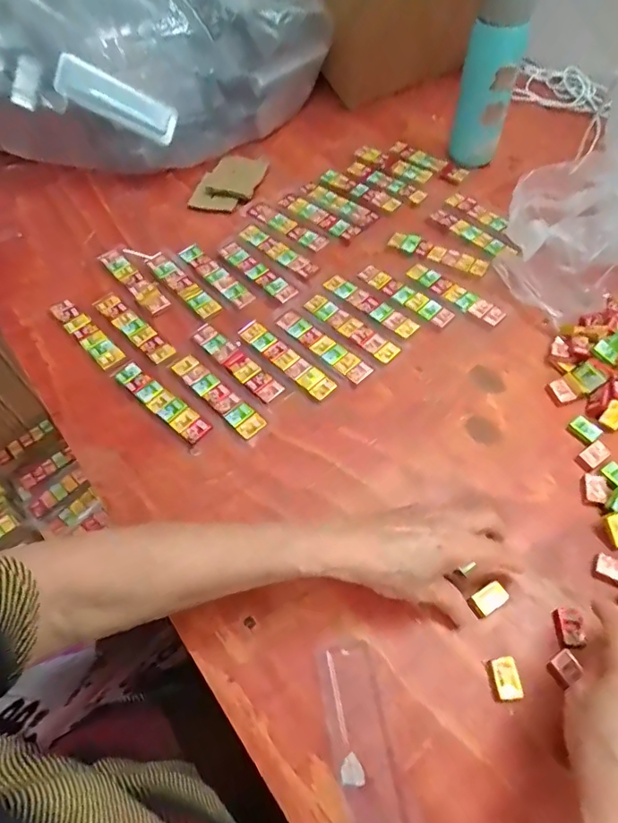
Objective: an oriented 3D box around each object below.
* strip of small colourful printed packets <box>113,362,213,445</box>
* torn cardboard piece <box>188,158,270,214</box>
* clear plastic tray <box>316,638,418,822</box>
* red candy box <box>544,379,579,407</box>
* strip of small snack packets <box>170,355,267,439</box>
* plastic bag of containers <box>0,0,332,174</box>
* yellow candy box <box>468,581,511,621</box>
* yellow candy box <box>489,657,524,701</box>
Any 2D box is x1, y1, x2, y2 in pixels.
[{"bbox_3d":[-0.143,-0.010,0.483,0.120,0.008,0.025,35,65,22],"label":"strip of small colourful printed packets"},{"bbox_3d":[-0.104,-0.311,0.669,0.070,0.013,0.113,17,60,12],"label":"torn cardboard piece"},{"bbox_3d":[0.037,0.225,0.331,0.042,0.007,0.132,-13,58,-6],"label":"clear plastic tray"},{"bbox_3d":[0.240,-0.019,0.479,0.019,0.006,0.026,-22,60,-11],"label":"red candy box"},{"bbox_3d":[-0.090,-0.017,0.486,0.026,0.005,0.120,-40,65,-21],"label":"strip of small snack packets"},{"bbox_3d":[-0.240,-0.503,0.648,0.474,0.257,0.274,-29,61,-15],"label":"plastic bag of containers"},{"bbox_3d":[0.136,0.143,0.380,0.027,0.010,0.017,-29,61,-15],"label":"yellow candy box"},{"bbox_3d":[0.138,0.187,0.351,0.016,0.010,0.026,-7,58,-2],"label":"yellow candy box"}]

